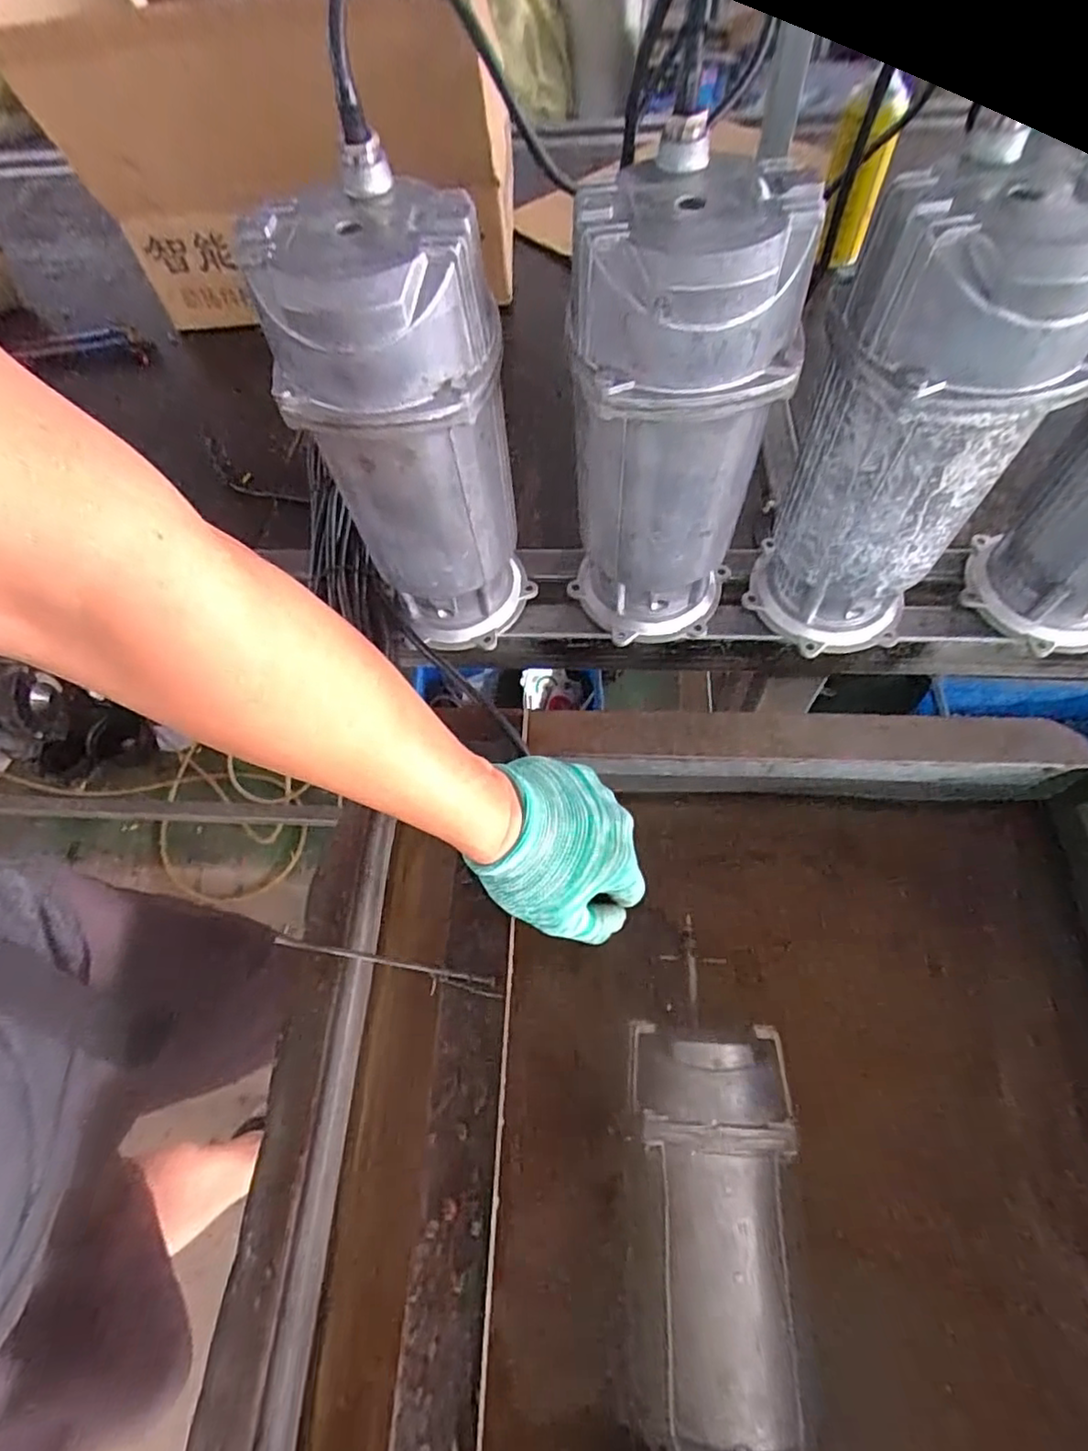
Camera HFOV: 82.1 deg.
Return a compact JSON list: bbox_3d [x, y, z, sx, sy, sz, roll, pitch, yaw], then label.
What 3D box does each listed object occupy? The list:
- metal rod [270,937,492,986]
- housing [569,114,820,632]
[{"bbox_3d":[-0.107,0.159,0.420,0.151,0.012,0.006,8,62,8],"label":"metal rod"},{"bbox_3d":[0.085,-0.178,0.433,0.116,0.298,0.116,10,62,9],"label":"housing"}]

